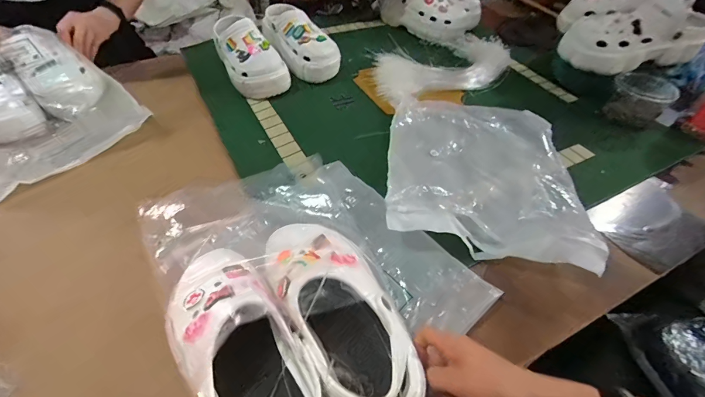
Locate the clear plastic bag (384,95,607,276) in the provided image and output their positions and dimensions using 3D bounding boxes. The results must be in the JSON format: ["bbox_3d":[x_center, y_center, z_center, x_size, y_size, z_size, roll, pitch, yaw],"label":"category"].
[{"bbox_3d":[0.217,-0.055,0.597,0.303,0.059,0.394,8,42,4],"label":"clear plastic bag"}]

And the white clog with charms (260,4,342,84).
[{"bbox_3d":[-0.118,-0.364,0.792,0.108,0.086,0.238,-32,71,-27],"label":"white clog with charms"}]

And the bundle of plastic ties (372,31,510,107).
[{"bbox_3d":[0.215,-0.311,0.846,0.402,0.059,0.194,-25,55,-23],"label":"bundle of plastic ties"}]

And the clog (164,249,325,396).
[{"bbox_3d":[-0.102,0.138,0.315,0.094,0.078,0.230,-27,58,-24],"label":"clog"}]

